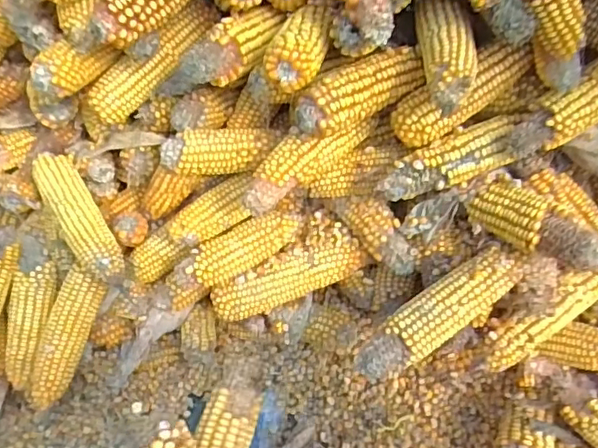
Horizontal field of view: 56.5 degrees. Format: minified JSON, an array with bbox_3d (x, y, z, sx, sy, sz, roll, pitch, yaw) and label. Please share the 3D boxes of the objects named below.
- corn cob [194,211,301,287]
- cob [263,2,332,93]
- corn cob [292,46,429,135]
[{"bbox_3d":[-0.059,0.023,0.615,0.131,0.037,0.043,-22,53,-12],"label":"corn cob"},{"bbox_3d":[0.007,-0.176,0.526,0.039,0.039,0.110,15,54,17],"label":"cob"},{"bbox_3d":[0.057,-0.125,0.526,0.133,0.039,0.040,-30,55,-17],"label":"corn cob"}]

